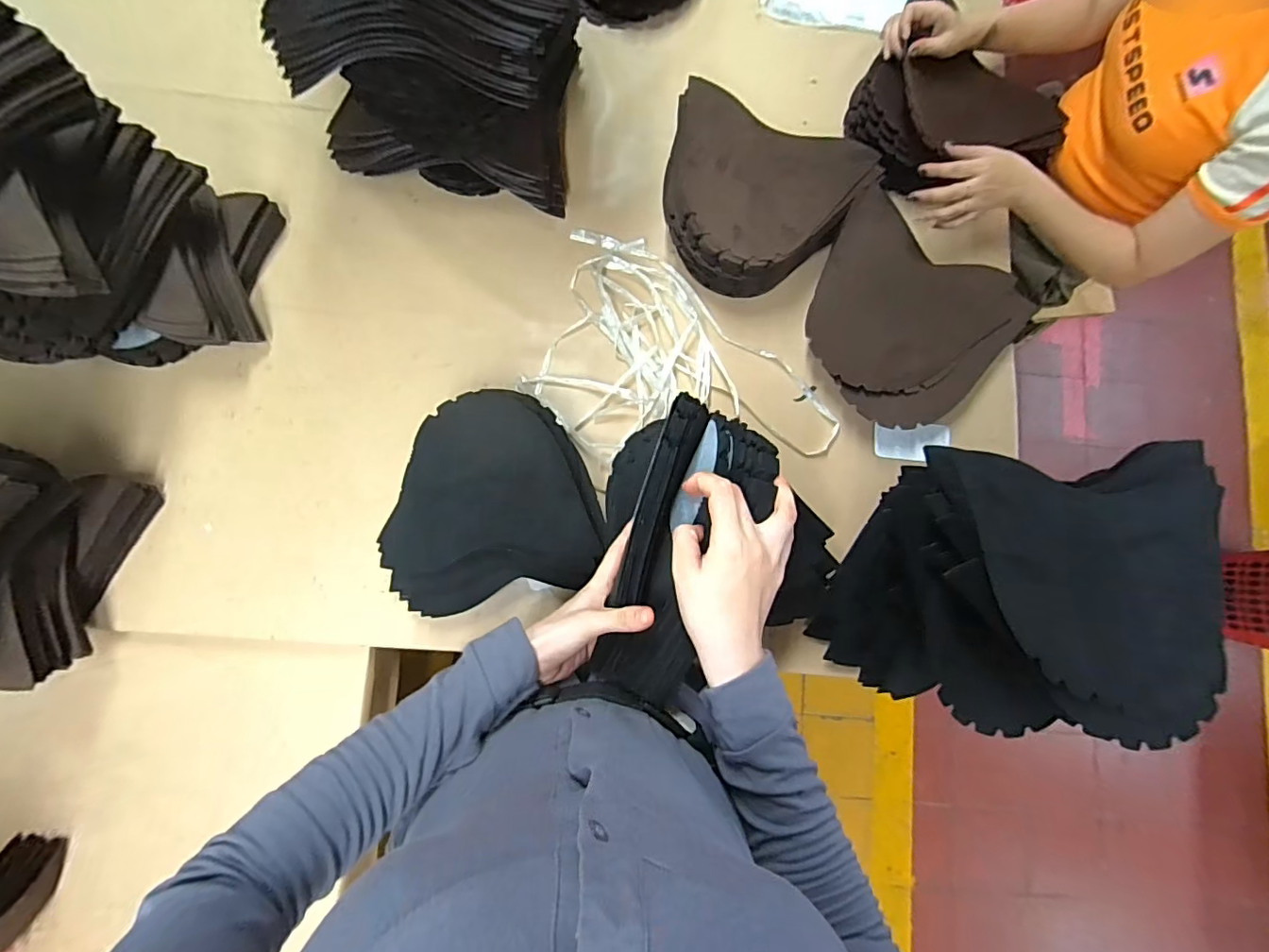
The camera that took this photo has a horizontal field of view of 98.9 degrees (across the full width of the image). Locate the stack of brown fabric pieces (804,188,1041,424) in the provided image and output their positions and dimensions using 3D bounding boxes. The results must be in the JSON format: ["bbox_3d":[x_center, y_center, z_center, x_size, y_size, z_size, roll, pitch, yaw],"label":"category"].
[{"bbox_3d":[0.360,-0.200,0.728,0.273,0.058,0.267,30,83,2],"label":"stack of brown fabric pieces"}]

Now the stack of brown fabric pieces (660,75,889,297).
[{"bbox_3d":[0.156,-0.365,0.720,0.260,0.088,0.241,22,82,0],"label":"stack of brown fabric pieces"}]

